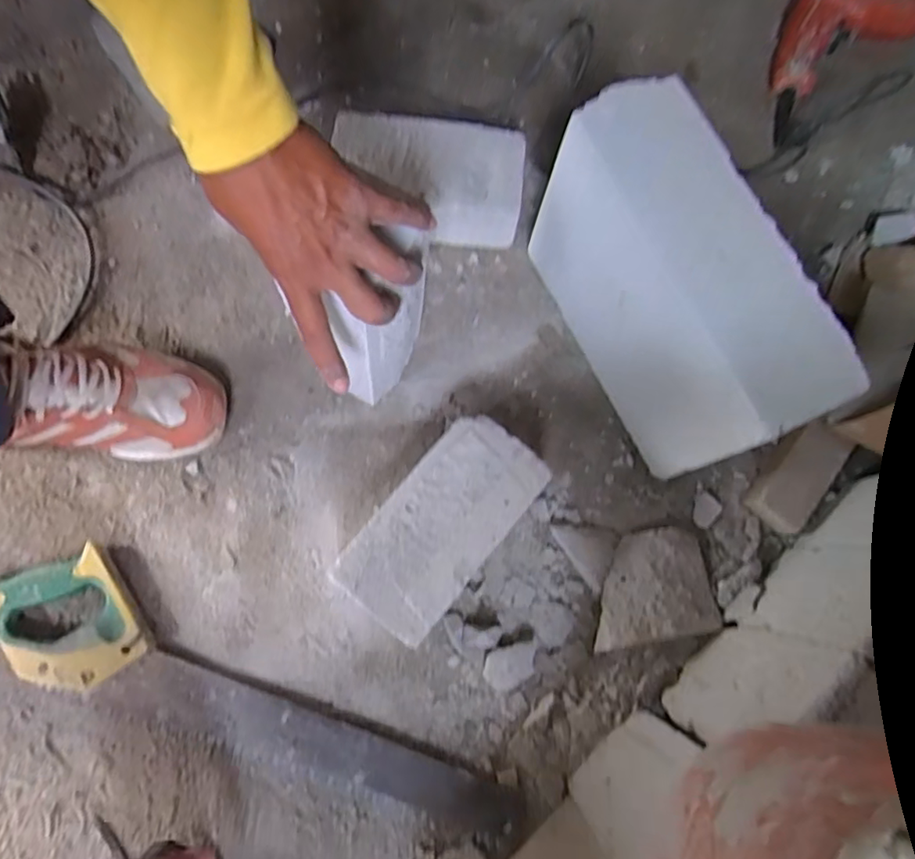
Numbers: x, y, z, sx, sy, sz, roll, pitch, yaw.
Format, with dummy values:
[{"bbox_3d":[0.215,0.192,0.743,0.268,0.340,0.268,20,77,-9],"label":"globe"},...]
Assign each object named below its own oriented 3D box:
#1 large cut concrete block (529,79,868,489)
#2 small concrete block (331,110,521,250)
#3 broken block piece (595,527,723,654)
[{"bbox_3d":[0.187,-0.115,0.527,0.111,0.218,0.285,-26,79,-7],"label":"large cut concrete block"},{"bbox_3d":[-0.031,-0.267,0.633,0.204,0.072,0.107,10,77,1],"label":"small concrete block"},{"bbox_3d":[0.182,0.149,0.554,0.125,0.045,0.099,-10,77,-3],"label":"broken block piece"}]

